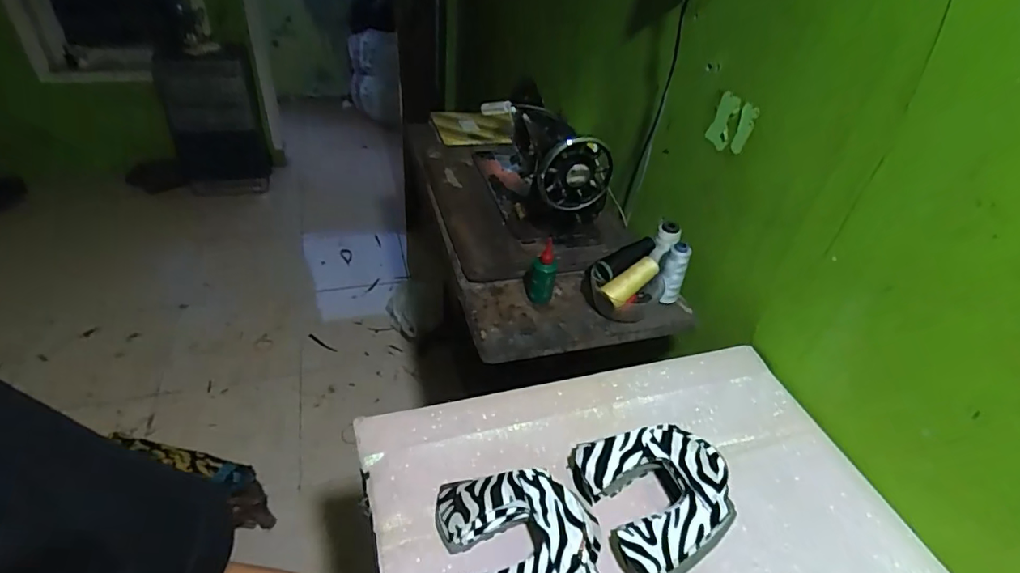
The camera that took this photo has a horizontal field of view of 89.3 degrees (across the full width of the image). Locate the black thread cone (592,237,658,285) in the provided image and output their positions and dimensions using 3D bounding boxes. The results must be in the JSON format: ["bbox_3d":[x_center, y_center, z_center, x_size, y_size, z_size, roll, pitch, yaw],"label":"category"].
[{"bbox_3d":[0.195,-0.047,0.891,0.048,0.038,0.125,35,47,30],"label":"black thread cone"}]

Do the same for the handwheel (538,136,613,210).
[{"bbox_3d":[0.118,-0.201,0.916,0.125,0.136,0.049,-4,40,-13],"label":"handwheel"}]

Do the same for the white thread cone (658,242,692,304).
[{"bbox_3d":[0.277,-0.014,0.882,0.041,0.118,0.042,20,41,16],"label":"white thread cone"}]

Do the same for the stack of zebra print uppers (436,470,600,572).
[{"bbox_3d":[0.012,0.271,0.549,0.156,0.047,0.160,-7,41,-17],"label":"stack of zebra print uppers"}]

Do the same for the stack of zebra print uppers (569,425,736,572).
[{"bbox_3d":[0.171,0.234,0.597,0.139,0.066,0.163,-10,42,-20],"label":"stack of zebra print uppers"}]

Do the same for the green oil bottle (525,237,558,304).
[{"bbox_3d":[0.052,-0.021,0.872,0.052,0.108,0.051,11,39,5],"label":"green oil bottle"}]

